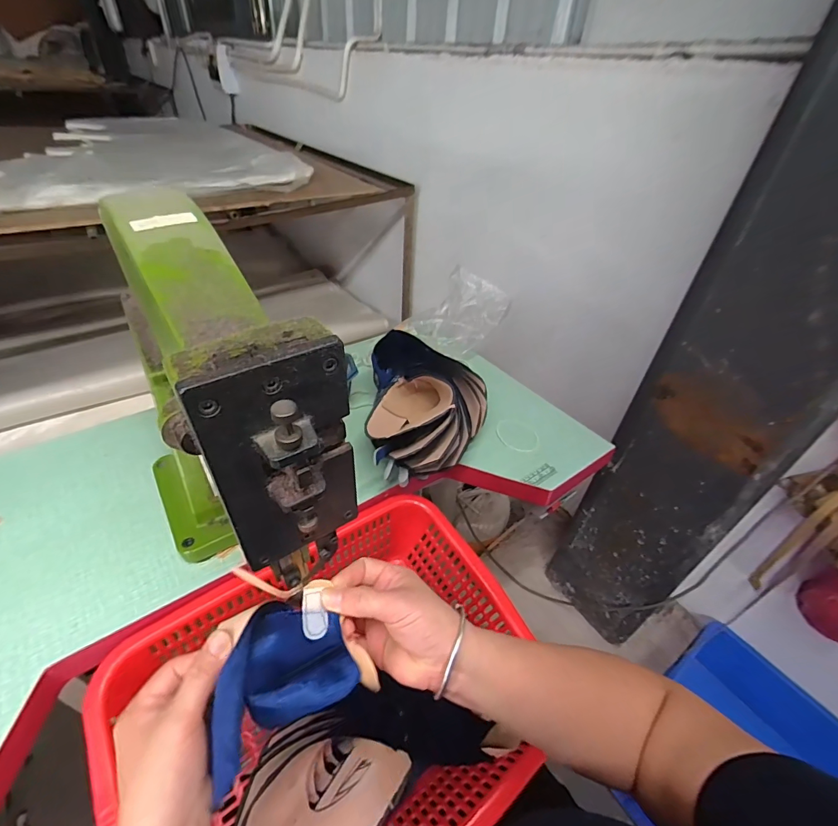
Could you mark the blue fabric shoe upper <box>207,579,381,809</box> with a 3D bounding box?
[{"bbox_3d":[-0.099,0.185,0.296,0.113,0.056,0.079,-19,46,-26],"label":"blue fabric shoe upper"}]

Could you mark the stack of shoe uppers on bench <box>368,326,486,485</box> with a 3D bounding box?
[{"bbox_3d":[0.015,-0.023,0.645,0.178,0.114,0.274,2,41,-4],"label":"stack of shoe uppers on bench"}]

